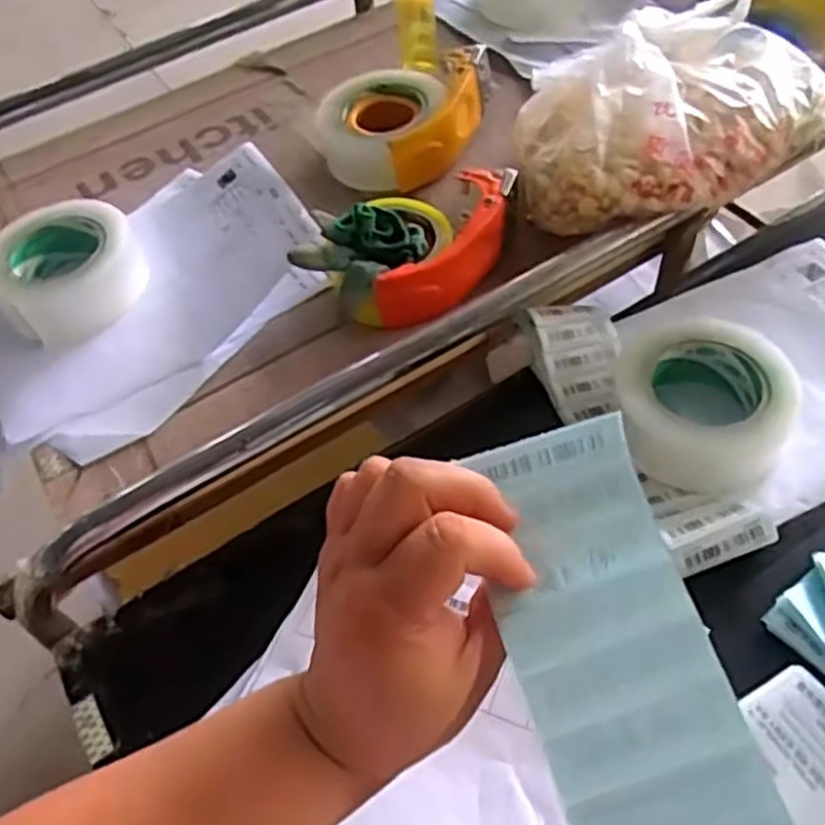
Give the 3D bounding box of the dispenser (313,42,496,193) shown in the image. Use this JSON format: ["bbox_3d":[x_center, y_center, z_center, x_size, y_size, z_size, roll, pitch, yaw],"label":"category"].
[{"bbox_3d":[-0.012,-0.282,0.749,0.128,0.074,0.169,19,59,19],"label":"dispenser"}]

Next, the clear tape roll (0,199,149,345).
[{"bbox_3d":[-0.294,-0.121,0.663,0.121,0.055,0.113,-3,54,4],"label":"clear tape roll"}]

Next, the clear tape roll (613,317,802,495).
[{"bbox_3d":[0.210,-0.010,0.564,0.123,0.044,0.116,-2,53,2],"label":"clear tape roll"}]

